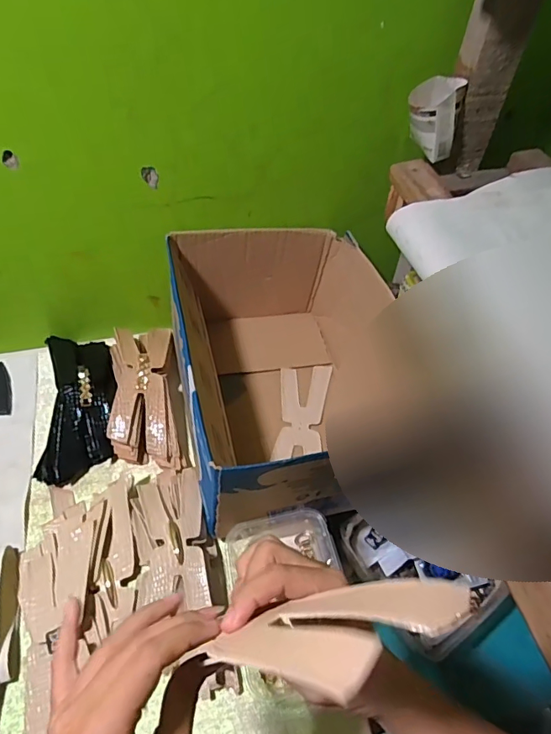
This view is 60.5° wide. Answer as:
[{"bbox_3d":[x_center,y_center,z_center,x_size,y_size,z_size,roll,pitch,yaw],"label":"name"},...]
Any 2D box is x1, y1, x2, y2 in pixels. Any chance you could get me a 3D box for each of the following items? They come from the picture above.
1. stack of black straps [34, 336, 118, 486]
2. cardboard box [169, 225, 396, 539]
[{"bbox_3d":[-0.274,0.043,0.654,0.102,0.062,0.228,-9,53,-10],"label":"stack of black straps"},{"bbox_3d":[0.021,-0.001,0.626,0.266,0.181,0.362,-8,53,-9],"label":"cardboard box"}]

